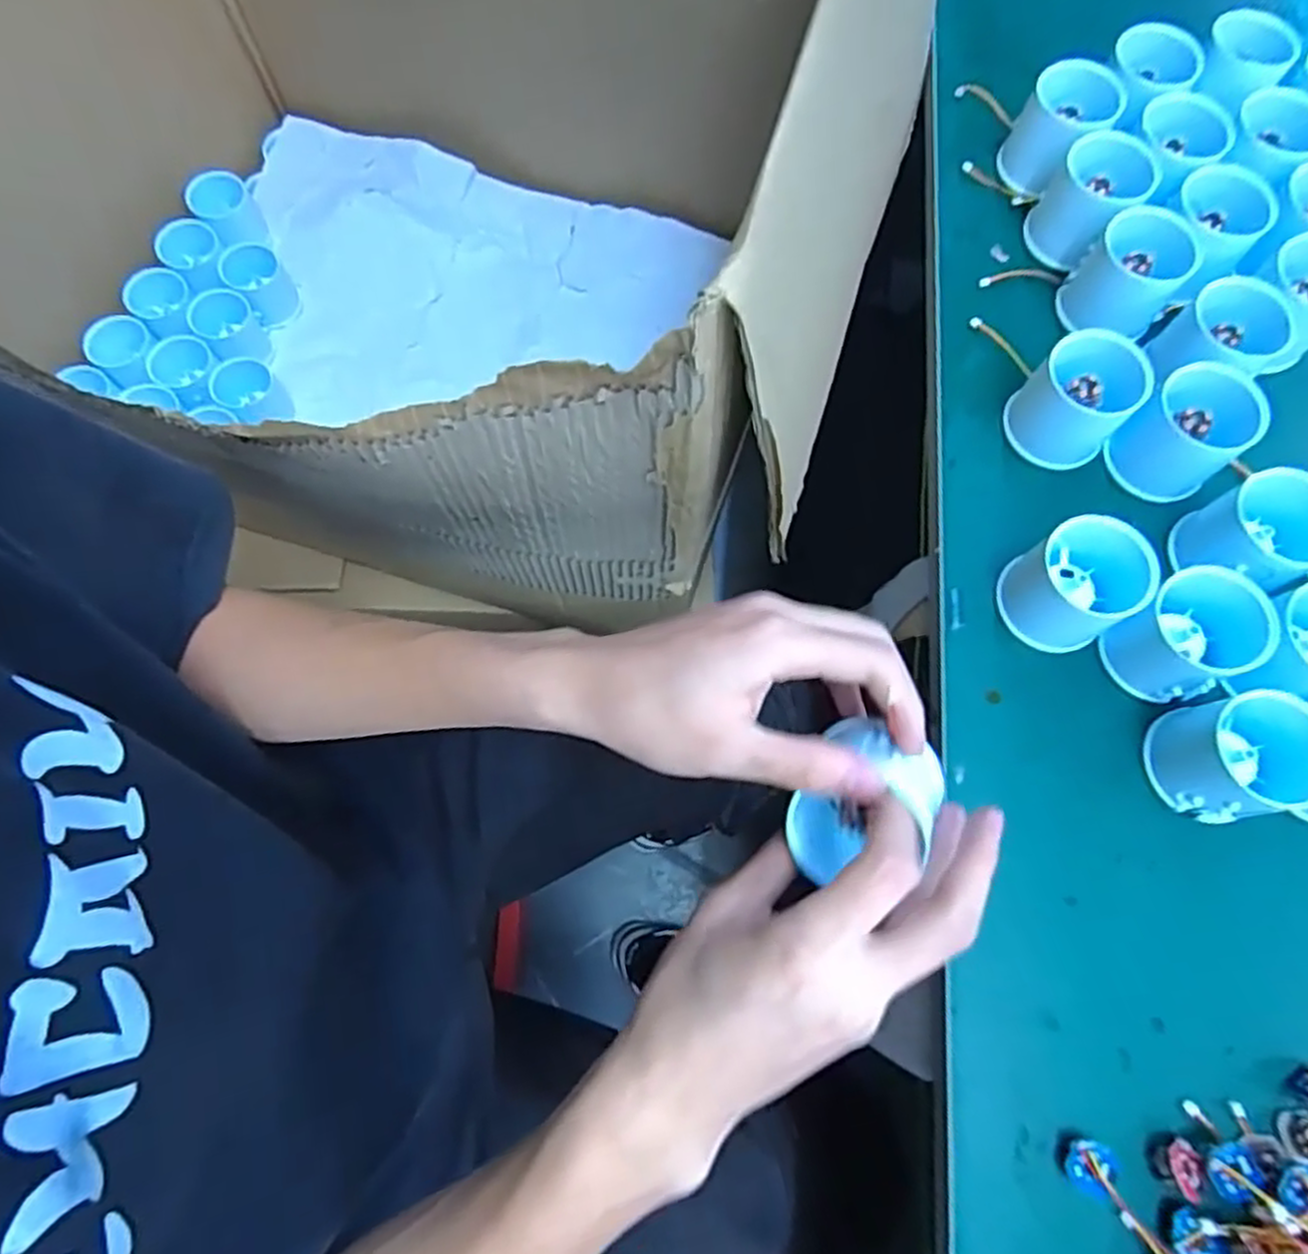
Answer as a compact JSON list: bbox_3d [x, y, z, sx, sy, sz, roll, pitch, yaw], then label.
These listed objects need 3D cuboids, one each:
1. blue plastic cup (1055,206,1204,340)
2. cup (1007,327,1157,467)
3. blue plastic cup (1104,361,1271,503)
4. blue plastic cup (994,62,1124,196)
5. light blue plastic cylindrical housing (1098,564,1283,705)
[{"bbox_3d":[0.269,-0.198,0.437,0.051,0.053,0.051,0,74,-1],"label":"blue plastic cup"},{"bbox_3d":[0.227,-0.120,0.412,0.048,0.058,0.053,-41,78,-12],"label":"cup"},{"bbox_3d":[0.284,-0.103,0.410,0.053,0.056,0.050,0,74,-1],"label":"blue plastic cup"},{"bbox_3d":[0.247,-0.303,0.471,0.050,0.052,0.056,31,76,8],"label":"blue plastic cup"},{"bbox_3d":[0.261,0.004,0.372,0.058,0.056,0.052,-29,76,-9],"label":"light blue plastic cylindrical housing"}]

